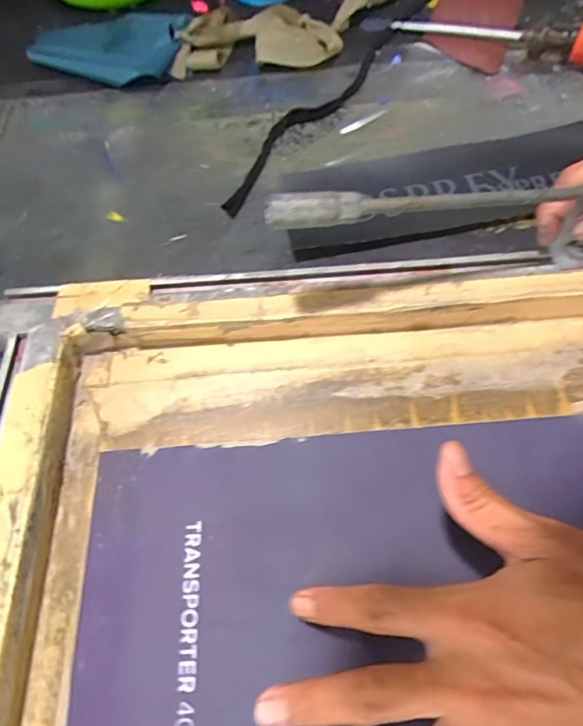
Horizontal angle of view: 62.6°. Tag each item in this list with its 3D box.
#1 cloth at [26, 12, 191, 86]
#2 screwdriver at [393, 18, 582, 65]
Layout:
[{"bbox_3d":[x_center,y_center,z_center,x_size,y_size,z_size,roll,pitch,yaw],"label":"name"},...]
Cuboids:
[{"bbox_3d":[-0.197,-0.335,0.501,0.168,0.034,0.099,20,65,13],"label":"cloth"},{"bbox_3d":[0.220,-0.318,0.467,0.236,0.040,0.030,21,65,14],"label":"screwdriver"}]

